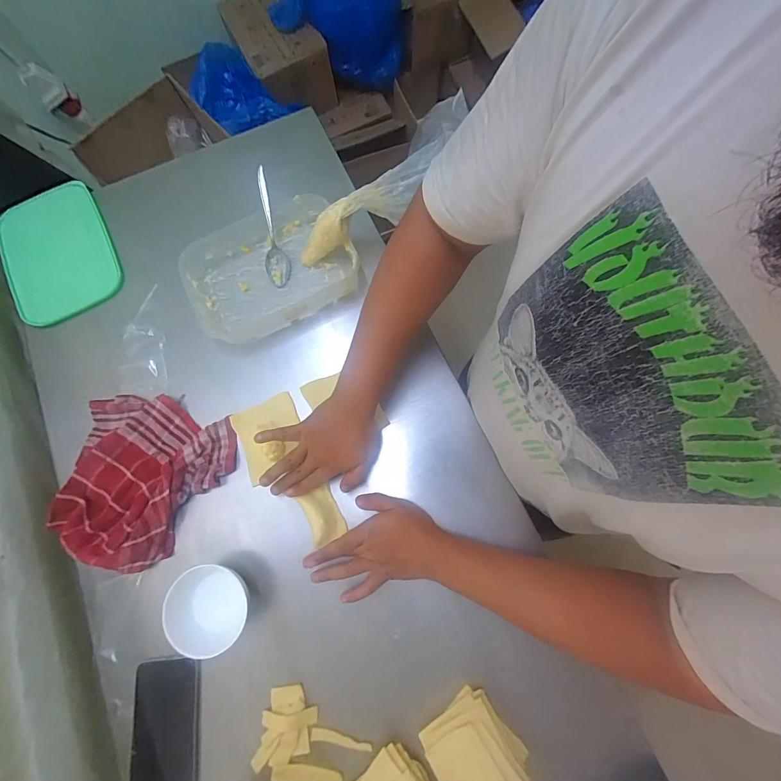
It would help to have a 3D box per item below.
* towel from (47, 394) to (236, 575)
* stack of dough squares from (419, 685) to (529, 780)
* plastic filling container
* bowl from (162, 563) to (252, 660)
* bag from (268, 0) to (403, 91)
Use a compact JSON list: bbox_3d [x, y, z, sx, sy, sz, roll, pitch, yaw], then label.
[{"bbox_3d":[-0.347,0.125,0.511,0.209,0.032,0.223,14,76,5],"label":"towel"},{"bbox_3d":[0.100,0.417,0.416,0.089,0.047,0.107,-34,77,-7],"label":"stack of dough squares"},{"bbox_3d":[-0.193,-0.190,0.578,0.247,0.046,0.182,-27,76,-5],"label":"plastic filling container"},{"bbox_3d":[-0.226,0.271,0.461,0.094,0.052,0.095,0,75,1],"label":"bowl"},{"bbox_3d":[-0.183,-1.249,1.216,0.377,0.348,0.244,-27,77,-5],"label":"bag"}]

